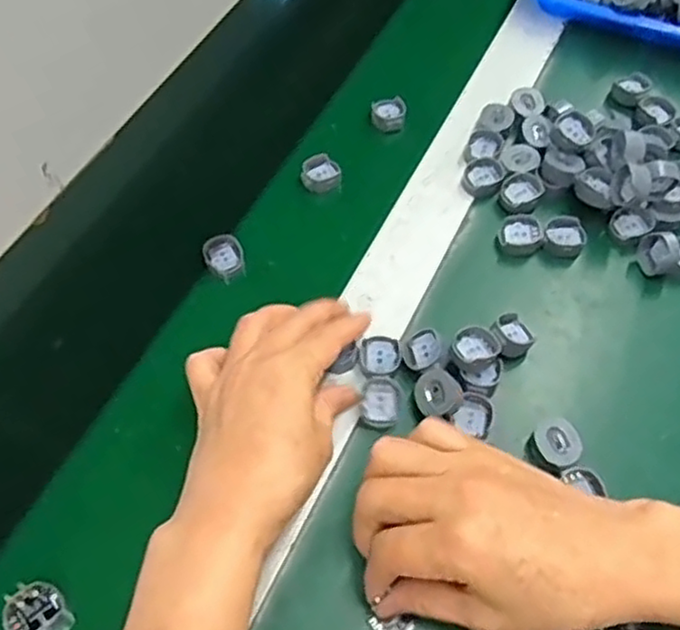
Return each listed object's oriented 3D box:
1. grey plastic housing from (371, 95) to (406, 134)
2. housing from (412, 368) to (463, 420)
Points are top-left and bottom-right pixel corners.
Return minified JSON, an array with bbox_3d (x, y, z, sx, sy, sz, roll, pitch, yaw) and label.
[{"bbox_3d":[0.039,-0.162,0.562,0.027,0.016,0.025,1,60,2],"label":"grey plastic housing"},{"bbox_3d":[0.058,0.046,0.411,0.028,0.008,0.030,6,57,8],"label":"housing"}]

